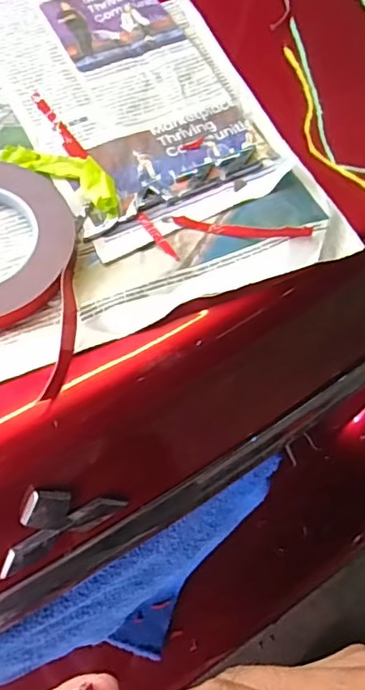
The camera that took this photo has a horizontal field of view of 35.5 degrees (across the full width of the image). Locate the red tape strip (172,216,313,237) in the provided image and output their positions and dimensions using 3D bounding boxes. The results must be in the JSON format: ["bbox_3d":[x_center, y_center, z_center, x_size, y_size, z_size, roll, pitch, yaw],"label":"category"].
[{"bbox_3d":[0.038,-0.074,0.365,0.088,0.005,0.010,7,59,4],"label":"red tape strip"}]

